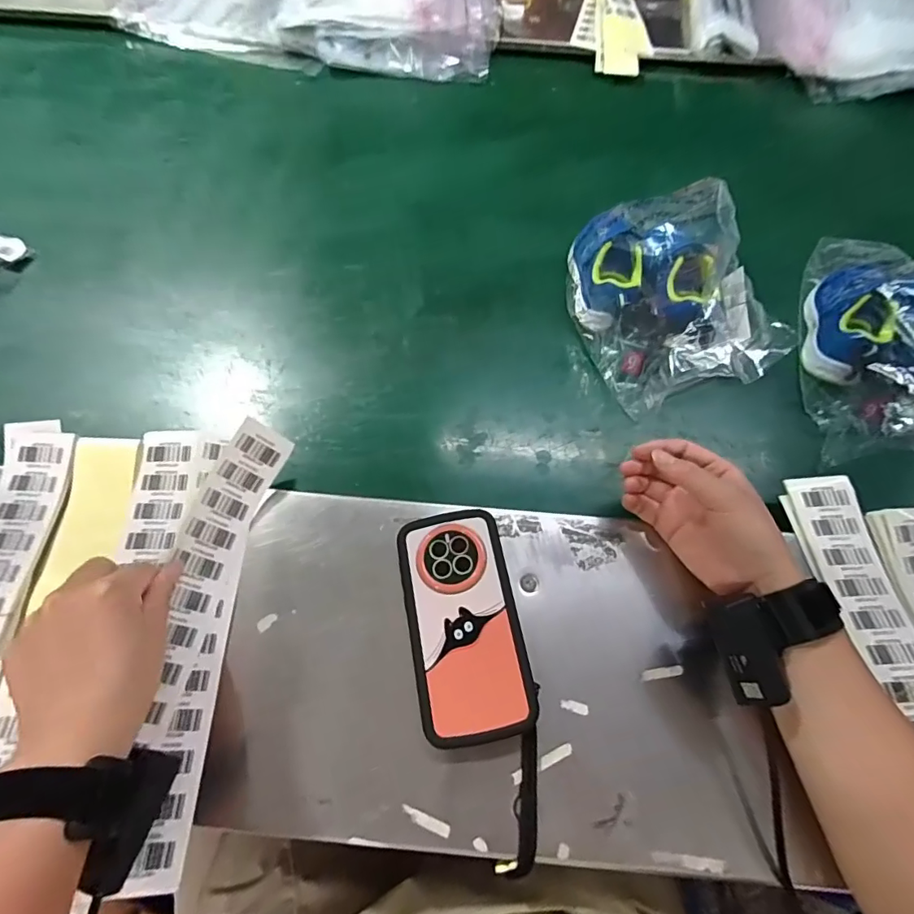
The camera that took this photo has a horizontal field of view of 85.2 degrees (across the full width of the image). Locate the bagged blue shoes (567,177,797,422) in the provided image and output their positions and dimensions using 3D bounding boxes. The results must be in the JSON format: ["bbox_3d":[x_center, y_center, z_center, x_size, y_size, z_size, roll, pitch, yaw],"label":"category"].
[{"bbox_3d":[0.219,-0.177,0.514,0.164,0.104,0.220,-14,65,-8],"label":"bagged blue shoes"}]

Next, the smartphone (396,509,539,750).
[{"bbox_3d":[0.005,0.124,0.380,0.082,0.018,0.164,-10,65,-6],"label":"smartphone"}]

